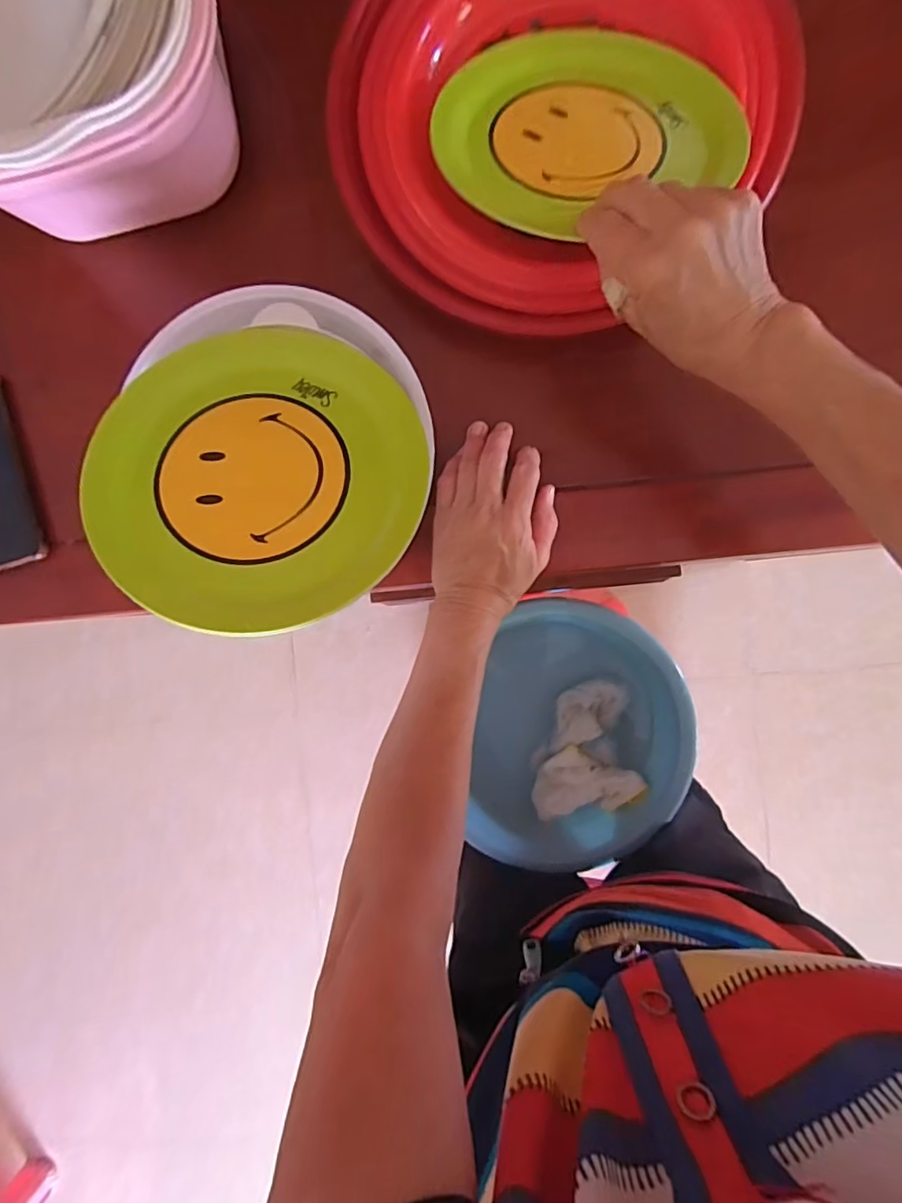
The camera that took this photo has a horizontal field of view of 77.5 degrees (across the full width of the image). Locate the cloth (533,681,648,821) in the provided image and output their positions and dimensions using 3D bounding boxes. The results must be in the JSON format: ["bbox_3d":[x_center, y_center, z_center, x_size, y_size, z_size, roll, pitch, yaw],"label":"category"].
[{"bbox_3d":[0.167,0.194,0.721,0.140,0.041,0.164,-11,90,5],"label":"cloth"}]

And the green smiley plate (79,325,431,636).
[{"bbox_3d":[-0.113,-0.075,0.335,0.189,0.016,0.181,2,76,-5],"label":"green smiley plate"}]

